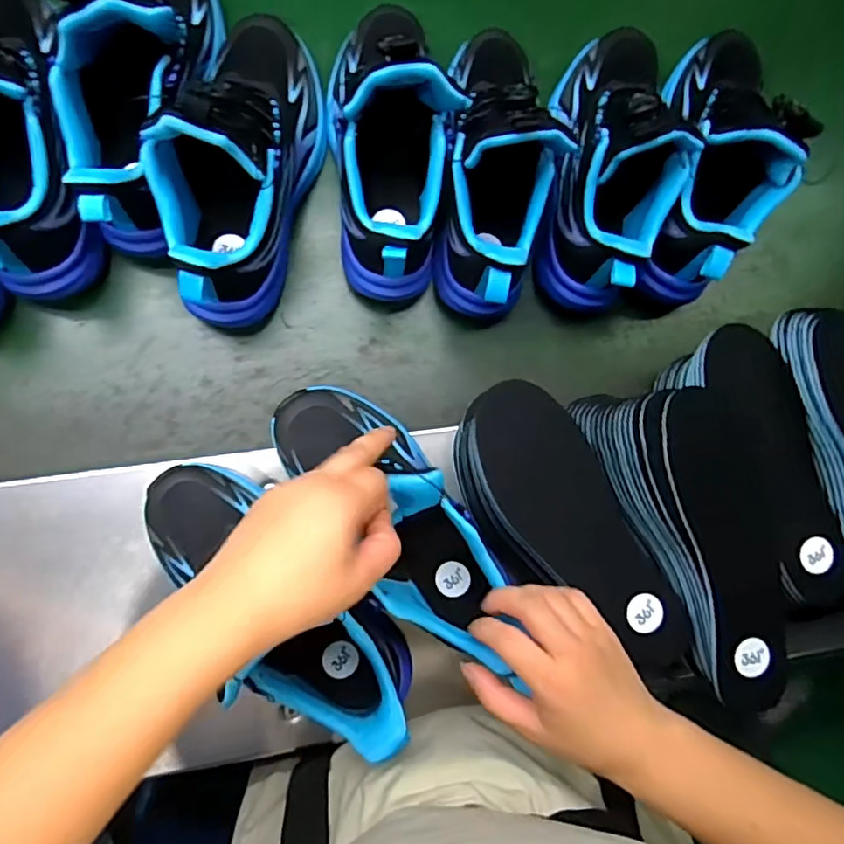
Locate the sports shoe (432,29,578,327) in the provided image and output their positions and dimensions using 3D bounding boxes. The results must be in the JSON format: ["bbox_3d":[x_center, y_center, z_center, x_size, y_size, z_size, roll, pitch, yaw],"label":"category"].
[{"bbox_3d":[0.061,-0.204,0.448,0.090,0.141,0.234,1,87,-7],"label":"sports shoe"}]

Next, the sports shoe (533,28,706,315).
[{"bbox_3d":[0.154,-0.212,0.468,0.095,0.136,0.227,6,86,-6],"label":"sports shoe"}]

